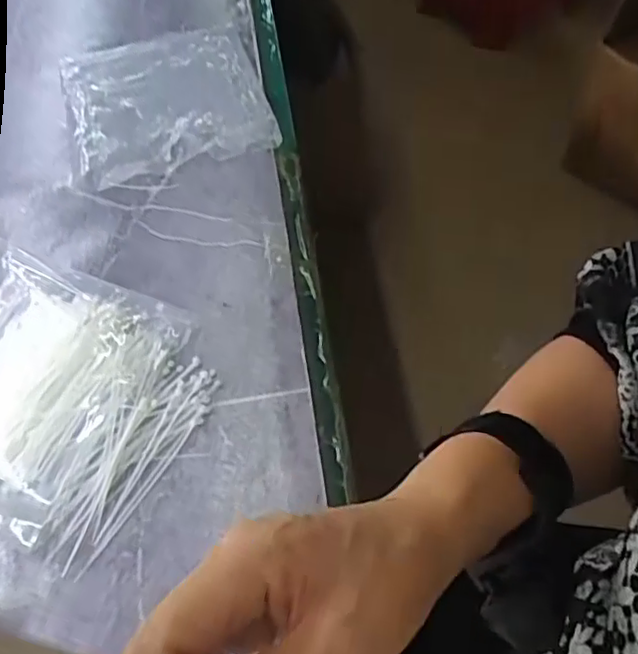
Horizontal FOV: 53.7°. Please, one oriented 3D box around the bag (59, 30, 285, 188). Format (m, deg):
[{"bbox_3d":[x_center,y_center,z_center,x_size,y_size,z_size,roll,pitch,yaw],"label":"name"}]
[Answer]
[{"bbox_3d":[-0.165,-0.253,0.655,0.195,0.016,0.258,-16,55,-6],"label":"bag"}]

